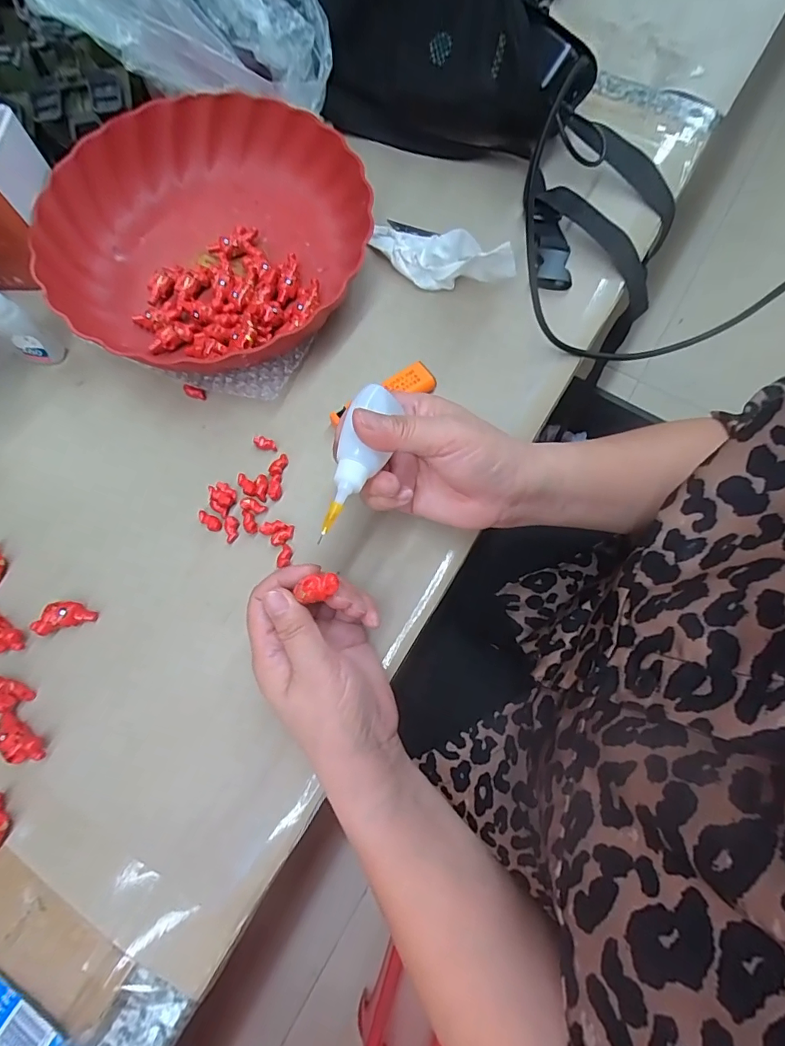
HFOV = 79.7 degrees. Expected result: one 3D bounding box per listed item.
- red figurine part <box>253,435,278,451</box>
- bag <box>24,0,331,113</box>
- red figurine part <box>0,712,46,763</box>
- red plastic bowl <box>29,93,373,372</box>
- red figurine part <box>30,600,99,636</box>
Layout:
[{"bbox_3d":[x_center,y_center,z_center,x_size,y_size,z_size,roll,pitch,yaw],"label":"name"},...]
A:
[{"bbox_3d":[-0.092,-0.058,0.342,0.018,0.004,0.010,26,75,10],"label":"red figurine part"},{"bbox_3d":[-0.160,-0.406,0.359,0.211,0.119,0.124,-3,71,2],"label":"bag"},{"bbox_3d":[-0.226,0.132,0.285,0.035,0.013,0.017,30,75,11],"label":"red figurine part"},{"bbox_3d":[-0.147,-0.228,0.374,0.219,0.057,0.231,-1,72,2],"label":"red plastic bowl"},{"bbox_3d":[-0.216,0.060,0.307,0.036,0.012,0.018,-20,72,-4],"label":"red figurine part"}]

